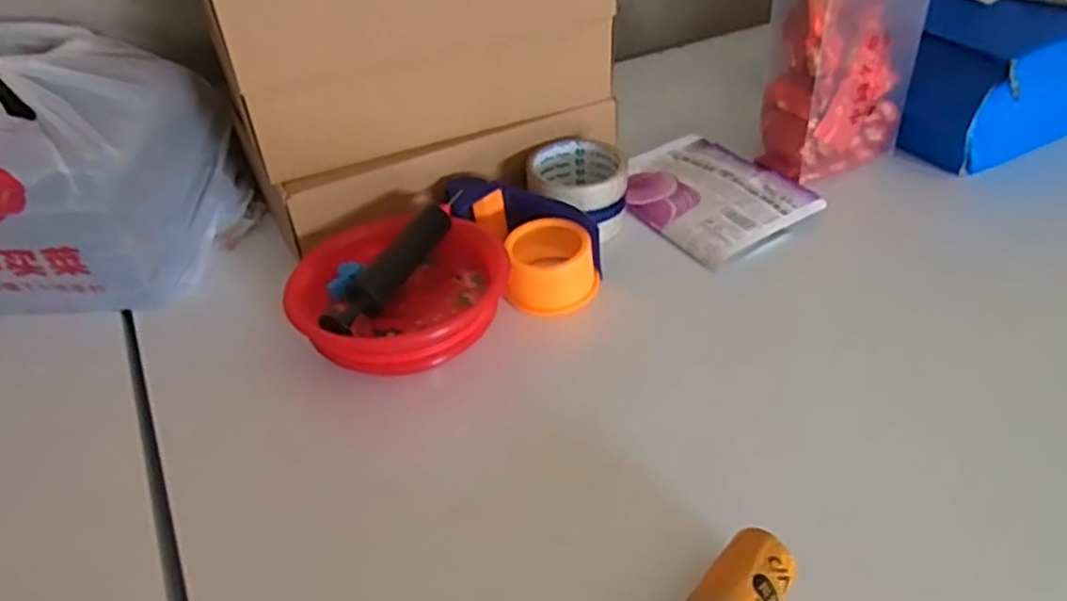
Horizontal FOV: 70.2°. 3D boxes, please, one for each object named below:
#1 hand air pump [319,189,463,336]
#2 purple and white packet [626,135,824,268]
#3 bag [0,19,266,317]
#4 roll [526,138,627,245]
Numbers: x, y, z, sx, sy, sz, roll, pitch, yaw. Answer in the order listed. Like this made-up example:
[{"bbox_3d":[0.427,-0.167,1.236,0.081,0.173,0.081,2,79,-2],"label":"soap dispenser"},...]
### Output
[{"bbox_3d":[-0.105,-0.028,0.585,0.025,0.033,0.172,16,43,21],"label":"hand air pump"},{"bbox_3d":[0.158,-0.102,0.706,0.142,0.014,0.173,-25,45,-24],"label":"purple and white packet"},{"bbox_3d":[-0.394,-0.111,0.627,0.228,0.179,0.220,8,41,13],"label":"bag"},{"bbox_3d":[0.037,-0.099,0.673,0.083,0.056,0.091,-2,40,1],"label":"roll"}]

